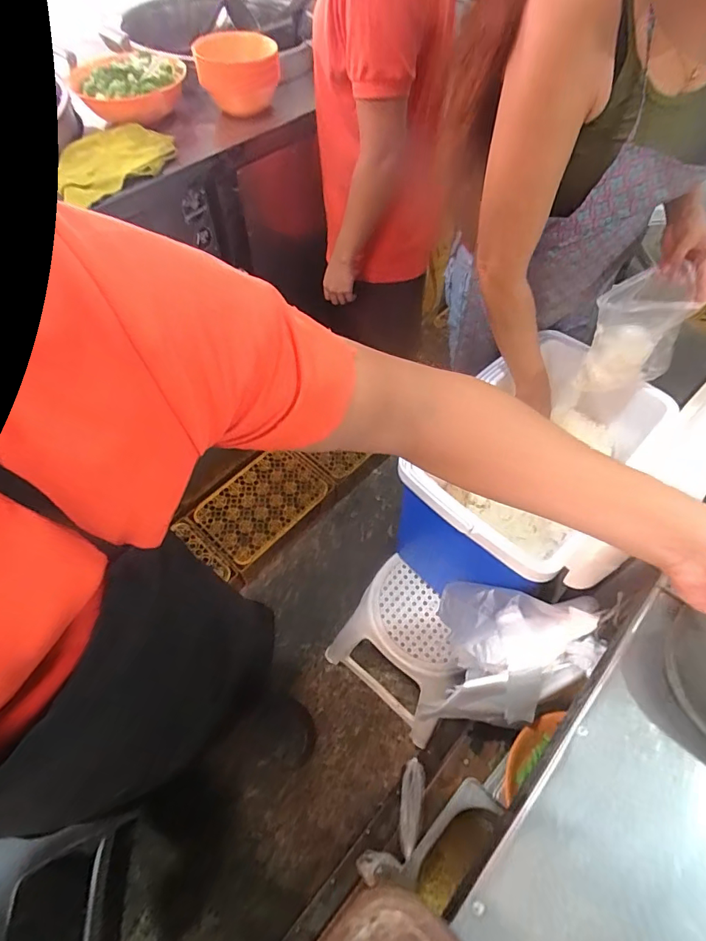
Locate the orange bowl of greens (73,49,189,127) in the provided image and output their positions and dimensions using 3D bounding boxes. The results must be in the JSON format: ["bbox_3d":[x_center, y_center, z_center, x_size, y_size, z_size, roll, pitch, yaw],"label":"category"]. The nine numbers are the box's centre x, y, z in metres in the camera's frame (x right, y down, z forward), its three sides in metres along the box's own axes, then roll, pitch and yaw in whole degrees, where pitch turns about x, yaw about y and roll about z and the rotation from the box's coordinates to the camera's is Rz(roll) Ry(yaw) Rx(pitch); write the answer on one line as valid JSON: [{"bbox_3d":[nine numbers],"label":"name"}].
[{"bbox_3d":[-0.422,-0.732,0.916,0.162,0.094,0.176,30,63,17],"label":"orange bowl of greens"}]

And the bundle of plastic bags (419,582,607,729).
[{"bbox_3d":[0.221,0.222,0.667,0.070,0.270,0.230,35,40,-13],"label":"bundle of plastic bags"}]

